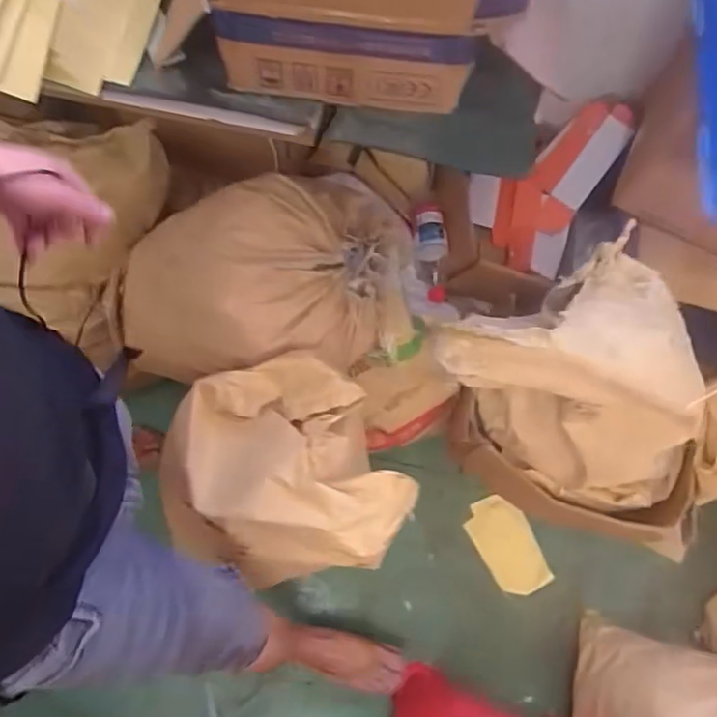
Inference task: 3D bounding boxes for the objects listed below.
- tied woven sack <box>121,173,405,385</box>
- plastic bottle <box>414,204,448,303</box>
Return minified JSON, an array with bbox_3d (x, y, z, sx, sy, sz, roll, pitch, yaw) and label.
[{"bbox_3d":[-0.192,-0.136,1.057,0.501,0.258,0.303,0,77,-2],"label":"tied woven sack"},{"bbox_3d":[0.137,-0.202,1.185,0.059,0.072,0.185,-4,95,-3],"label":"plastic bottle"}]

